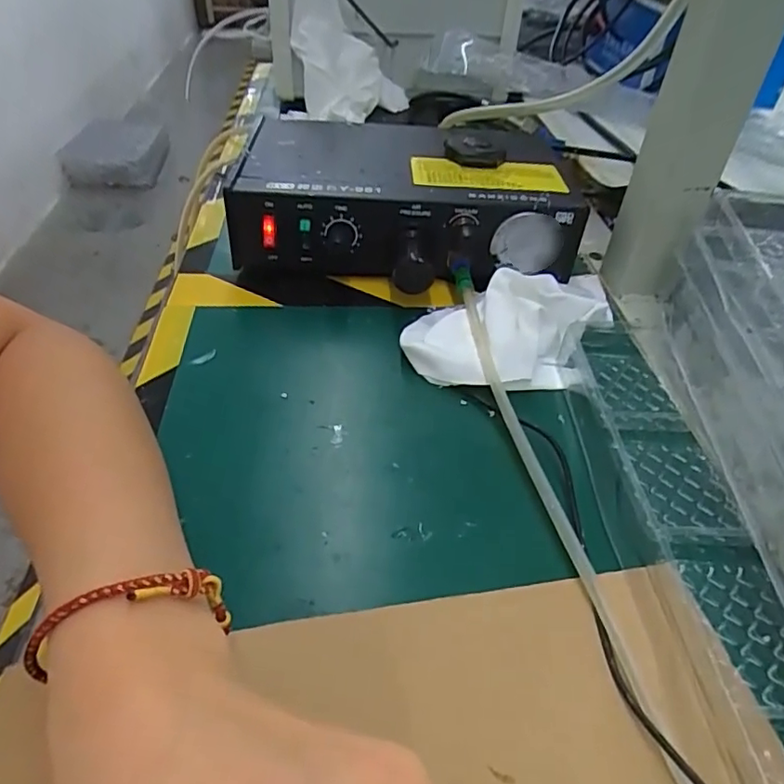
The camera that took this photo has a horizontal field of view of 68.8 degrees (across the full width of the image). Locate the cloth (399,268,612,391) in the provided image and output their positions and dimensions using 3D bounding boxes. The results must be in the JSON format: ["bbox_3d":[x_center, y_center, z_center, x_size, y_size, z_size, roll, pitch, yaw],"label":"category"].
[{"bbox_3d":[0.074,-0.037,0.344,0.134,0.035,0.079,-2,43,-6],"label":"cloth"}]

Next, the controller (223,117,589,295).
[{"bbox_3d":[0.010,-0.148,0.431,0.235,0.074,0.189,1,42,-2],"label":"controller"}]

